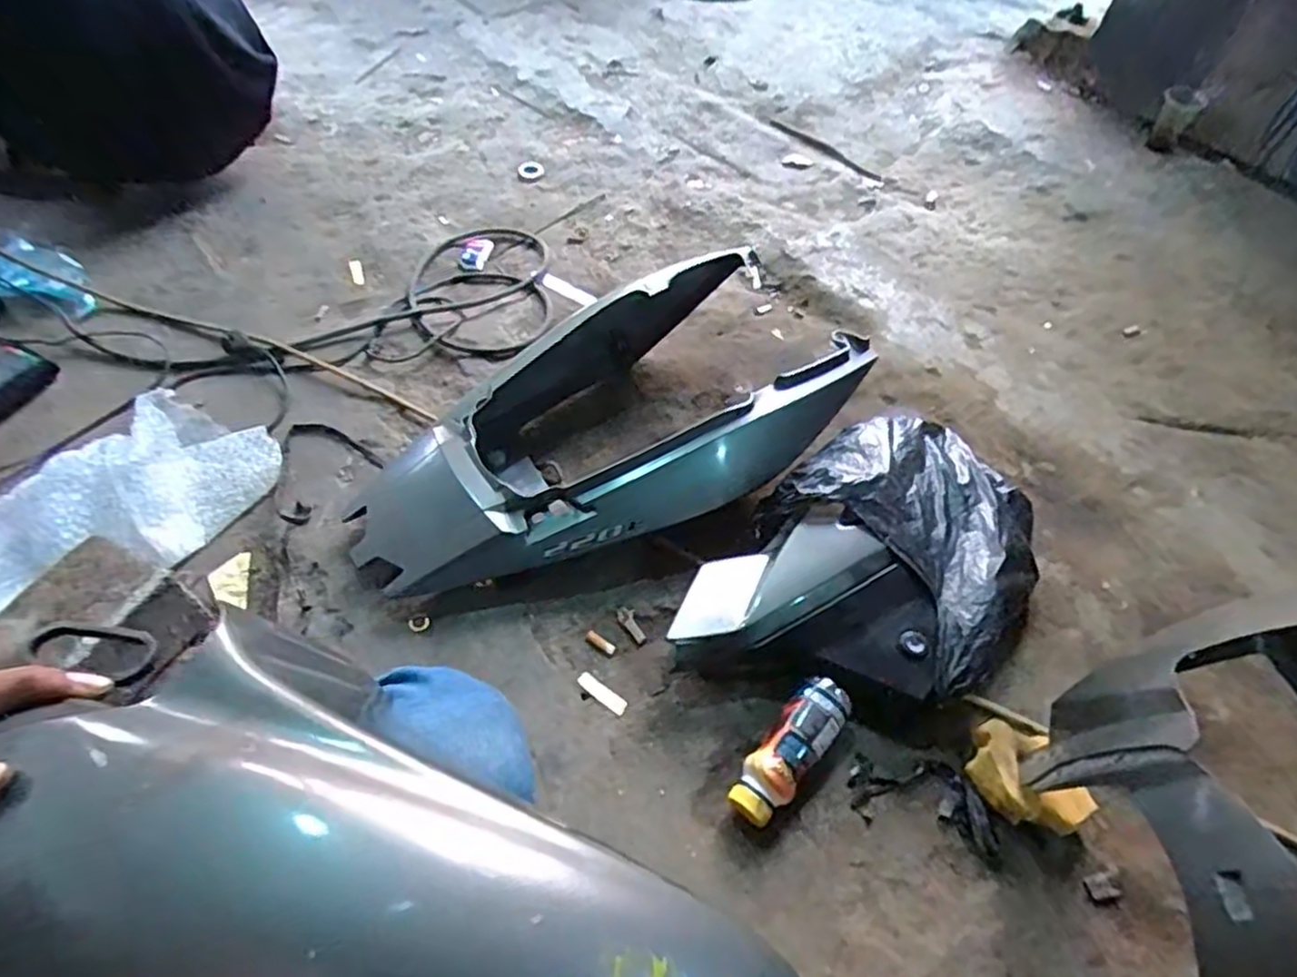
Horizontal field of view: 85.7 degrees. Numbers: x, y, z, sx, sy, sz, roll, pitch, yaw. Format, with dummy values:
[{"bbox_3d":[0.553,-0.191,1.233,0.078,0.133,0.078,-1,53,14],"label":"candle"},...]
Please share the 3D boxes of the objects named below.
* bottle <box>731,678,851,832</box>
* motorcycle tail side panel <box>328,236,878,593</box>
[{"bbox_3d":[0.134,0.245,0.658,0.053,0.049,0.149,35,60,23],"label":"bottle"},{"bbox_3d":[-0.040,-0.057,0.833,0.608,0.134,0.308,-33,60,-23],"label":"motorcycle tail side panel"}]

